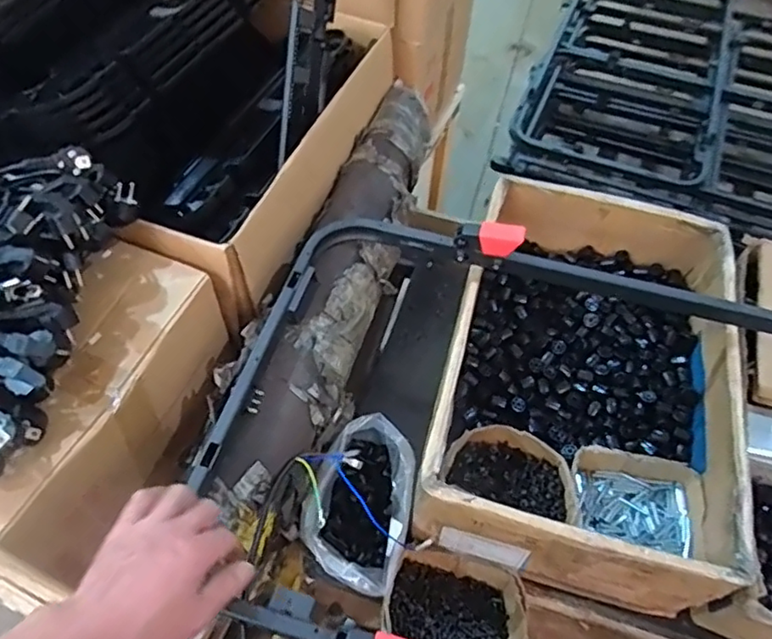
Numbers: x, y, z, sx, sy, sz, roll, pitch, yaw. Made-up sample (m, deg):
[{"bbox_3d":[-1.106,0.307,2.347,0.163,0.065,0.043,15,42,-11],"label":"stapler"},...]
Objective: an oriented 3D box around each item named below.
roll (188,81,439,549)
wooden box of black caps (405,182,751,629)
[{"bbox_3d":[-0.056,-0.076,0.834,0.135,0.112,0.773,16,56,9],"label":"roll"},{"bbox_3d":[0.271,0.065,0.818,0.366,0.152,0.535,13,55,7],"label":"wooden box of black caps"}]

